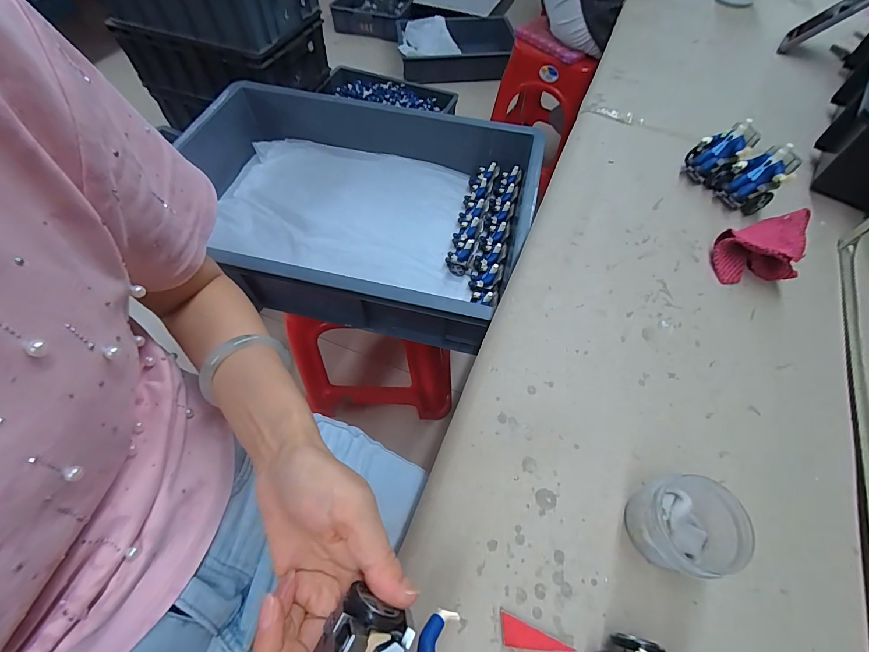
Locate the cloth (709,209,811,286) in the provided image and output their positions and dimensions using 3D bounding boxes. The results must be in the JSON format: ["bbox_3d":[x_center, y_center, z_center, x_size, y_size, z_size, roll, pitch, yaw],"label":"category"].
[{"bbox_3d":[0.310,-0.074,0.355,0.086,0.043,0.068,-34,66,-20],"label":"cloth"}]

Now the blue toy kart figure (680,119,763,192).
[{"bbox_3d":[0.316,-0.191,0.420,0.036,0.058,0.051,-39,67,-22],"label":"blue toy kart figure"}]

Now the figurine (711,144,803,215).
[{"bbox_3d":[0.334,-0.154,0.396,0.050,0.061,0.037,38,65,19],"label":"figurine"}]

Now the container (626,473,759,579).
[{"bbox_3d":[0.153,0.124,0.232,0.048,0.049,0.055,-14,60,-10],"label":"container"}]

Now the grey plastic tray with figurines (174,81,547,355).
[{"bbox_3d":[-0.157,-0.210,0.645,0.588,0.123,0.416,13,59,6],"label":"grey plastic tray with figurines"}]

